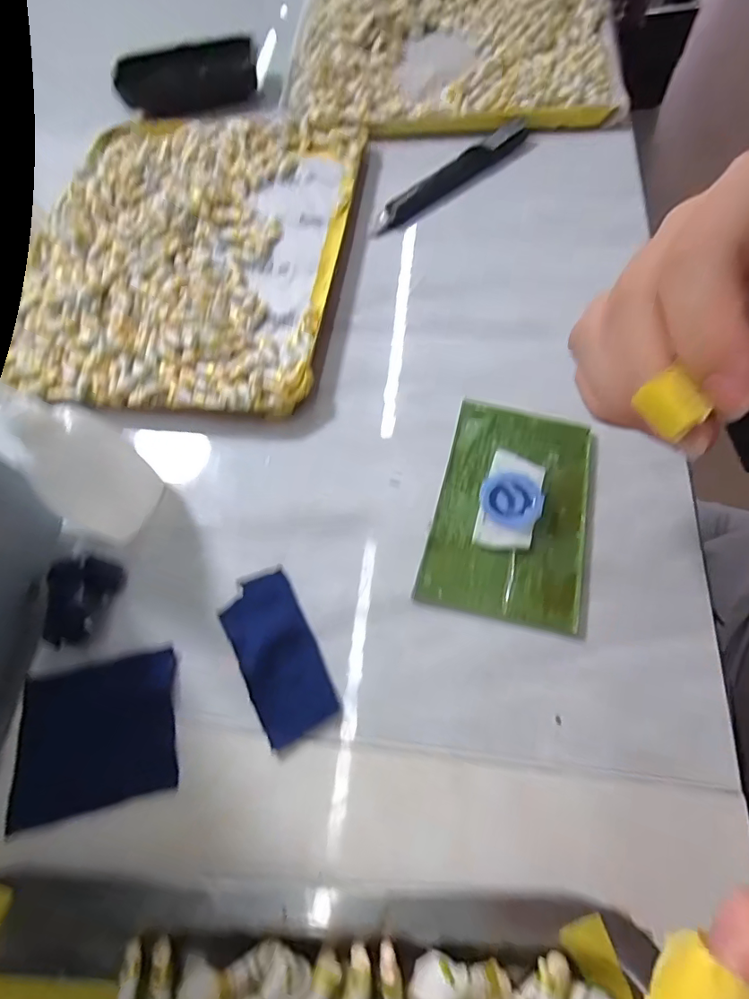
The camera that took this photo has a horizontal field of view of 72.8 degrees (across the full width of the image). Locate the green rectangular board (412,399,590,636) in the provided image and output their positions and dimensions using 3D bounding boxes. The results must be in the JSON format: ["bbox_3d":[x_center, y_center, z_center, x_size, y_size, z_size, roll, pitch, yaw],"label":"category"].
[{"bbox_3d":[0.063,0.002,0.233,0.067,0.008,0.102,11,68,12],"label":"green rectangular board"}]

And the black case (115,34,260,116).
[{"bbox_3d":[-0.148,-0.335,0.405,0.103,0.032,0.045,-6,64,2],"label":"black case"}]

